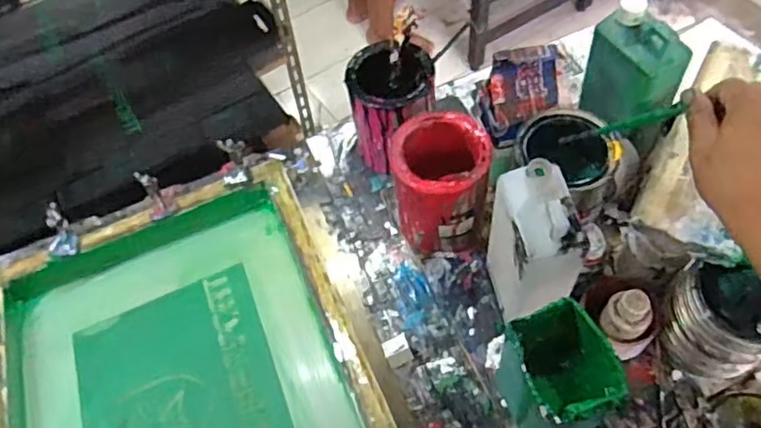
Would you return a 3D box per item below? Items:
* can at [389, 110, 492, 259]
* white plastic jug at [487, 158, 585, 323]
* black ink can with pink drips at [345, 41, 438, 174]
[{"bbox_3d":[0.069,-0.029,0.728,0.104,0.171,0.114,-3,59,4],"label":"can"},{"bbox_3d":[0.152,0.042,0.616,0.062,0.205,0.102,-12,58,-1],"label":"white plastic jug"},{"bbox_3d":[0.017,-0.133,0.794,0.109,0.168,0.101,-3,59,4],"label":"black ink can with pink drips"}]

